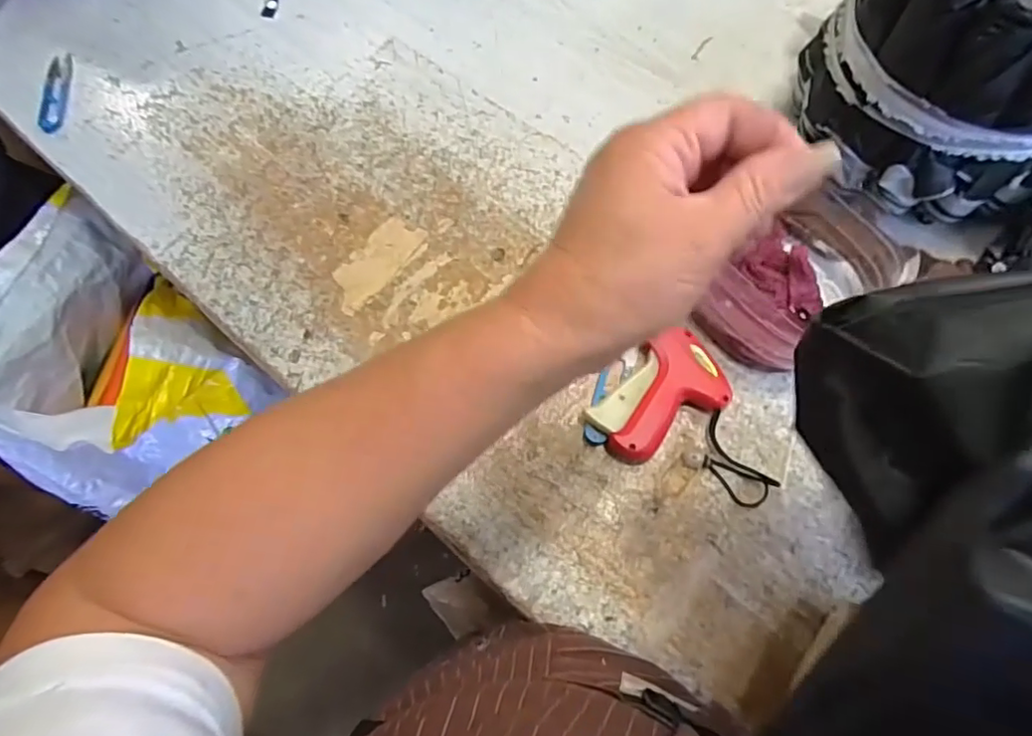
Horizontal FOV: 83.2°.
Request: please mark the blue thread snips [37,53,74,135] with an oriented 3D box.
[{"bbox_3d":[-0.515,-0.306,0.650,0.026,0.012,0.102,-5,69,0],"label":"blue thread snips"}]

